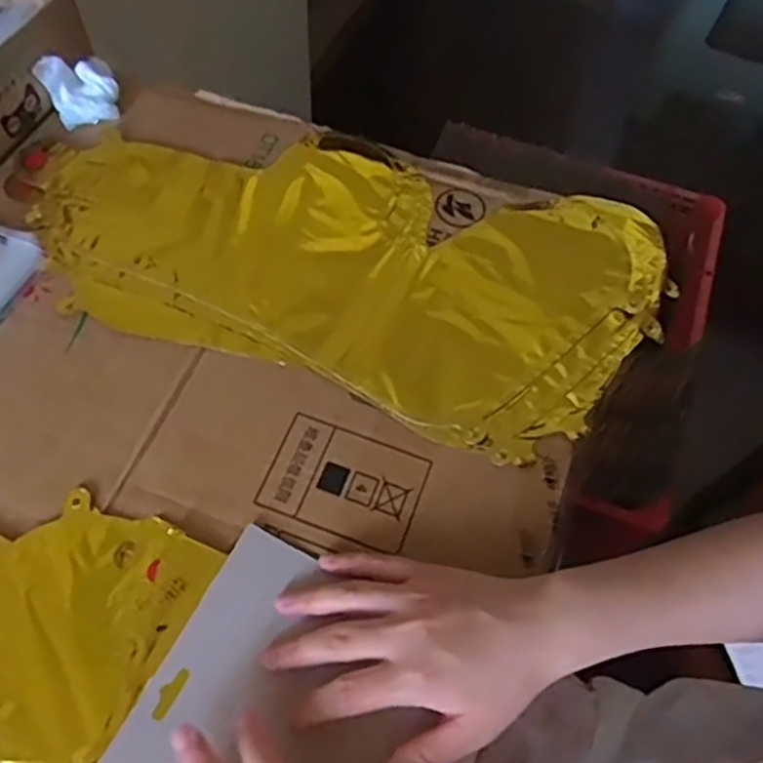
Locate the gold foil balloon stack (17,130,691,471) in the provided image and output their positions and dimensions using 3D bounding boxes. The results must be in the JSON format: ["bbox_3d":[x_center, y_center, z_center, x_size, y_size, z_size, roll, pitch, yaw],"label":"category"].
[{"bbox_3d":[-0.026,-0.087,0.546,0.438,0.017,0.215,16,60,6],"label":"gold foil balloon stack"}]

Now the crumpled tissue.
[{"bbox_3d":[-0.231,-0.228,0.600,0.056,0.038,0.052,-28,65,-18],"label":"crumpled tissue"}]

